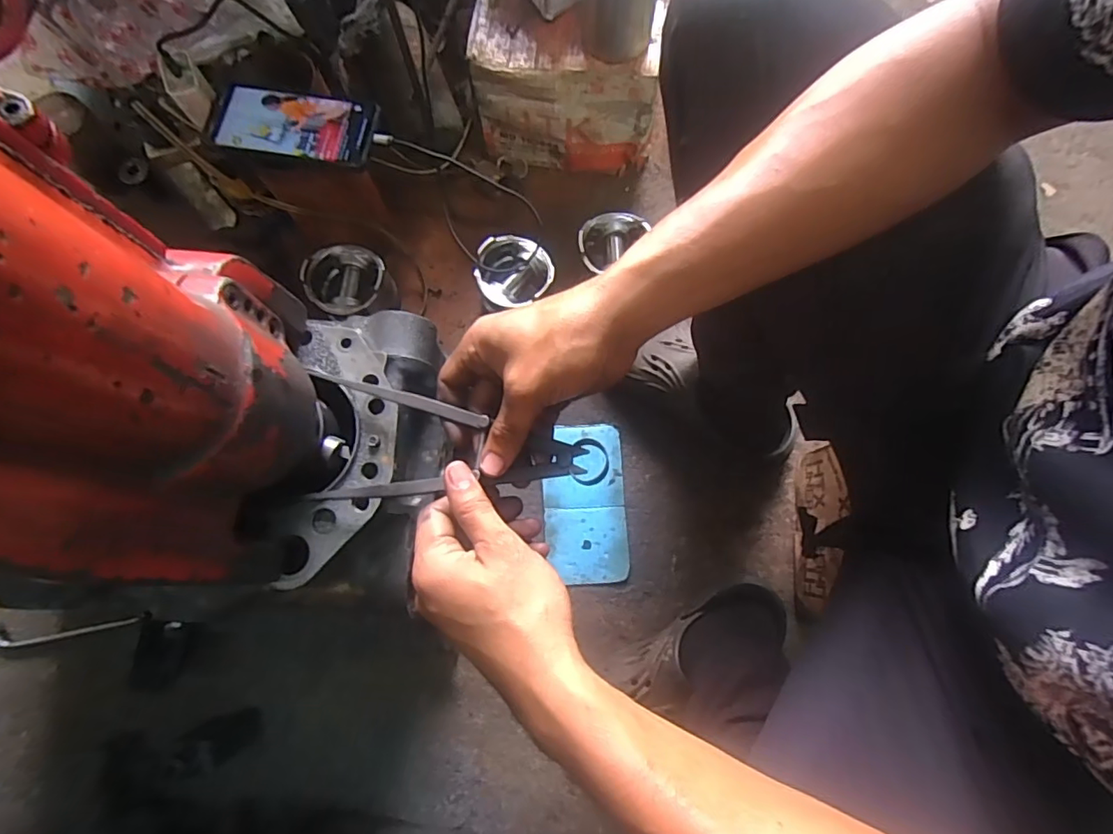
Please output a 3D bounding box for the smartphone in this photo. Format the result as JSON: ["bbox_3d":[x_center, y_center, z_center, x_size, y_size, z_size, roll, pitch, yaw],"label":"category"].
[{"bbox_3d":[-0.264,-0.294,0.544,0.166,0.009,0.072,11,78,3],"label":"smartphone"}]

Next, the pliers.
[{"bbox_3d":[-0.077,0.022,0.347,0.189,0.016,0.082,7,77,11],"label":"pliers"}]

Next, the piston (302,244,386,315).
[{"bbox_3d":[-0.259,-0.163,0.682,0.083,0.079,0.090,0,77,0],"label":"piston"}]

